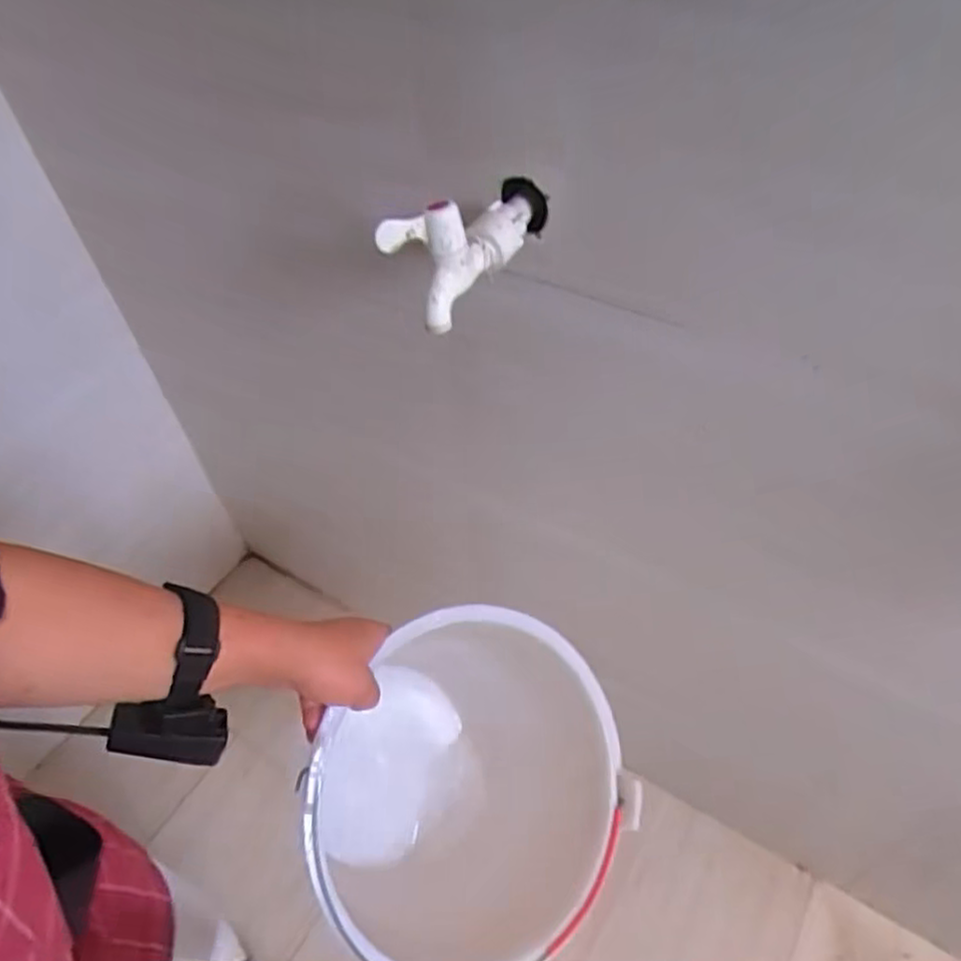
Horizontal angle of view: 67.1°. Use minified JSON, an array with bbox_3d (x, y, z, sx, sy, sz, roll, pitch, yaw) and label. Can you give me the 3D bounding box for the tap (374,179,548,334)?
[{"bbox_3d":[-0.005,-0.165,0.489,0.035,0.070,0.130,31,59,29],"label":"tap"}]

